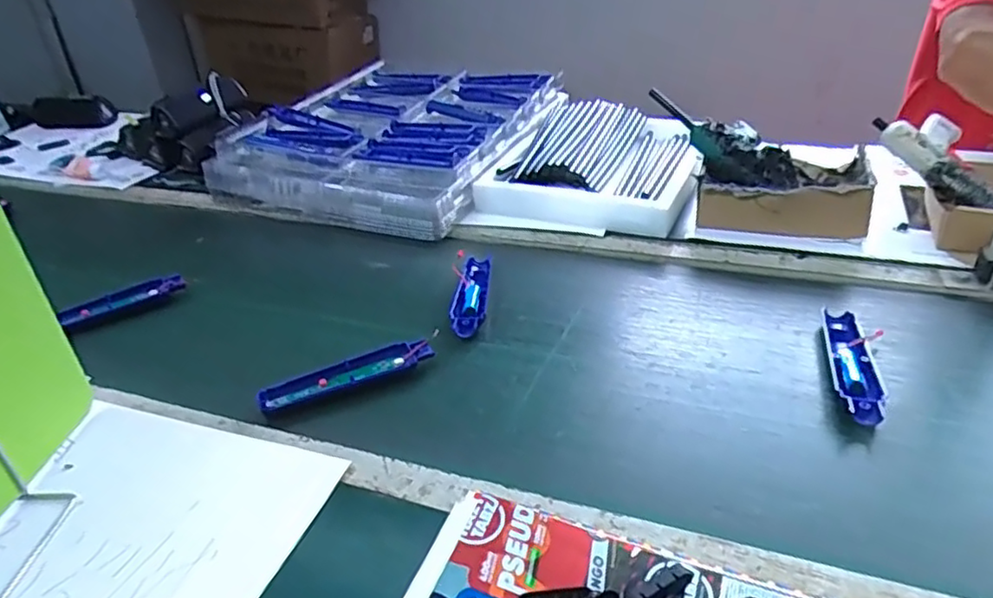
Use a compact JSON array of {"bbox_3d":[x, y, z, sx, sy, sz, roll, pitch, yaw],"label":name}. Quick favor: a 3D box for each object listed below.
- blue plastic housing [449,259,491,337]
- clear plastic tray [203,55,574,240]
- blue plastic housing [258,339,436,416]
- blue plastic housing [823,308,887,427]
[{"bbox_3d":[-0.029,-0.006,0.750,0.036,0.020,0.164,0,32,4],"label":"blue plastic housing"},{"bbox_3d":[-0.170,-0.303,1.180,0.461,0.090,0.595,11,35,21],"label":"clear plastic tray"},{"bbox_3d":[-0.147,0.073,0.633,0.168,0.017,0.030,-16,34,-19],"label":"blue plastic housing"},{"bbox_3d":[0.335,0.063,0.609,0.037,0.025,0.161,7,34,15],"label":"blue plastic housing"}]

